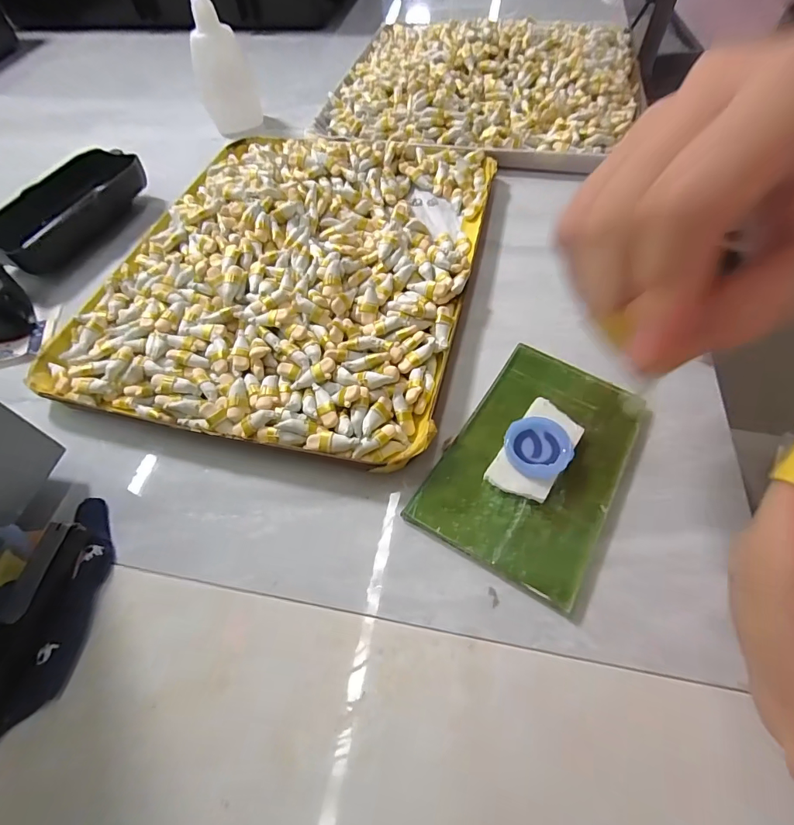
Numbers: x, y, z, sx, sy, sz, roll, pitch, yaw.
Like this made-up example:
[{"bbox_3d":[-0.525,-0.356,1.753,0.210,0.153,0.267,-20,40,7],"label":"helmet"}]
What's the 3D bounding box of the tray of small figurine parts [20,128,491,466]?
[{"bbox_3d":[-0.059,-0.091,0.249,0.197,0.025,0.235,10,59,10],"label":"tray of small figurine parts"}]

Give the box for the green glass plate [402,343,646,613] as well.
[{"bbox_3d":[0.059,0.017,0.184,0.066,0.011,0.103,28,64,19],"label":"green glass plate"}]

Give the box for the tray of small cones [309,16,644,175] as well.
[{"bbox_3d":[0.071,-0.273,0.351,0.234,0.031,0.205,13,60,12],"label":"tray of small cones"}]

